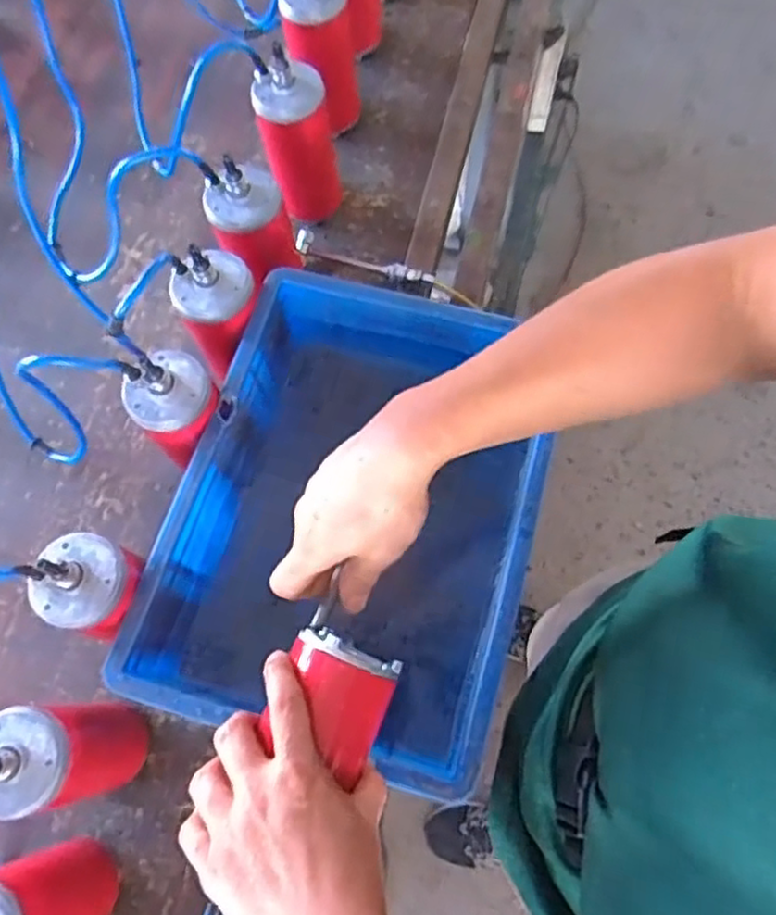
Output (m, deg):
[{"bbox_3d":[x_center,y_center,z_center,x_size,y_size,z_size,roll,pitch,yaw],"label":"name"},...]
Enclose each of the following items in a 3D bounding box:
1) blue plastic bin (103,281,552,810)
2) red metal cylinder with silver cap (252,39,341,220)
[{"bbox_3d":[-0.027,0.053,0.622,0.297,0.140,0.400,15,71,8],"label":"blue plastic bin"},{"bbox_3d":[-0.097,-0.351,0.745,0.080,0.171,0.067,-19,70,-5],"label":"red metal cylinder with silver cap"}]

